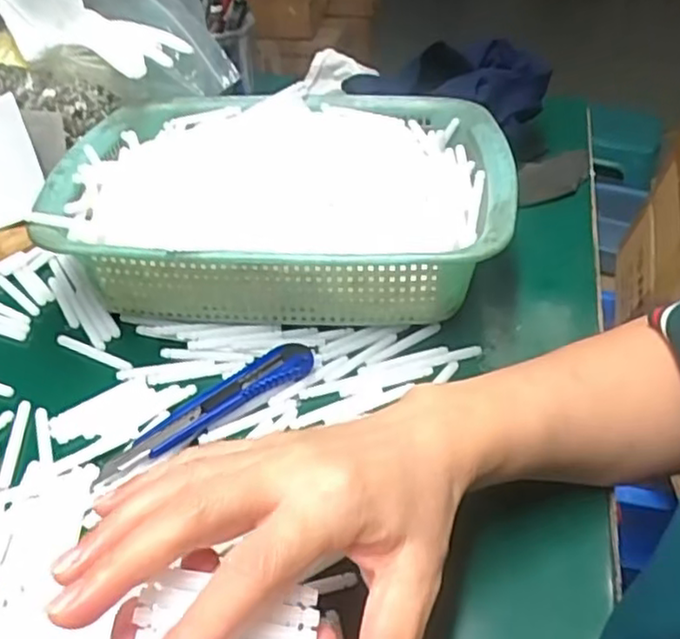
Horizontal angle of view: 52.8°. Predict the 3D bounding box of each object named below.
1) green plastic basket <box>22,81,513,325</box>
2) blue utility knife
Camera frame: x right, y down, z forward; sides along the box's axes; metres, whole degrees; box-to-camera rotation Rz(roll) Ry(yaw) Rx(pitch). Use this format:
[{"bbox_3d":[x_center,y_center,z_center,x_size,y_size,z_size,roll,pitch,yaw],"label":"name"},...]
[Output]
[{"bbox_3d":[-0.039,-0.079,0.490,0.291,0.097,0.221,4,41,3],"label":"green plastic basket"},{"bbox_3d":[-0.072,0.051,0.388,0.134,0.016,0.024,-29,49,-31],"label":"blue utility knife"}]

